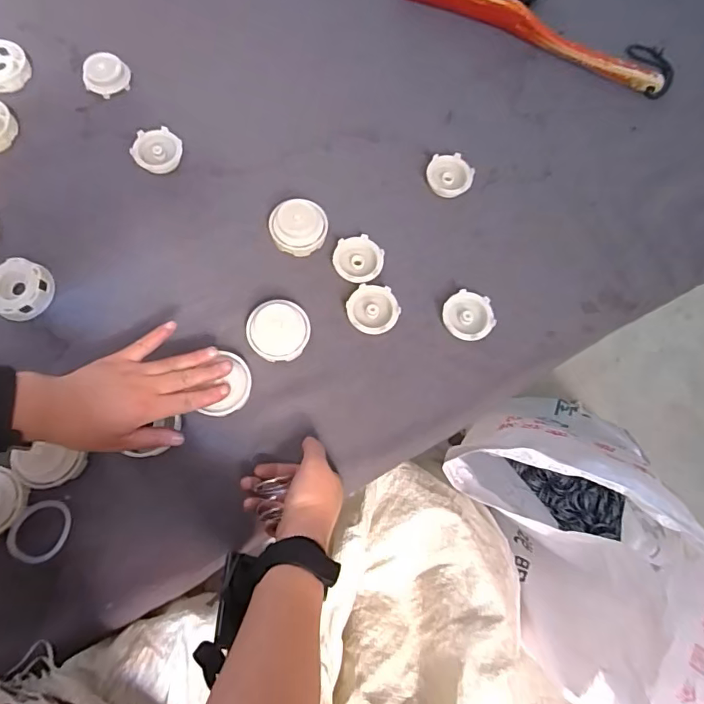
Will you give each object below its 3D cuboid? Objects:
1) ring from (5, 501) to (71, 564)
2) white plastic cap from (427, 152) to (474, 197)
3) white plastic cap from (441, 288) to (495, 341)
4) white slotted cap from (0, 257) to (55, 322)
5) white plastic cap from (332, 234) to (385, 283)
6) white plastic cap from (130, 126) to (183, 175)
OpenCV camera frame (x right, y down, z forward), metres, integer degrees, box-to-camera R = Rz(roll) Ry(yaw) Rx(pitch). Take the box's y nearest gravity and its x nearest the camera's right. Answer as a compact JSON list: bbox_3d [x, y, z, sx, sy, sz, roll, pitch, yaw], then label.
[{"bbox_3d":[-0.280,0.162,0.426,0.051,0.006,0.049,5,72,-15],"label":"ring"},{"bbox_3d":[0.116,-0.209,0.568,0.053,0.019,0.050,0,78,0],"label":"white plastic cap"},{"bbox_3d":[0.125,-0.039,0.509,0.052,0.013,0.054,0,78,0],"label":"white plastic cap"},{"bbox_3d":[-0.337,-0.063,0.484,0.062,0.024,0.059,0,78,0],"label":"white slotted cap"},{"bbox_3d":[0.007,-0.100,0.521,0.053,0.017,0.052,0,78,0],"label":"white plastic cap"},{"bbox_3d":[-0.221,-0.228,0.544,0.054,0.023,0.049,-22,78,-5],"label":"white plastic cap"}]

